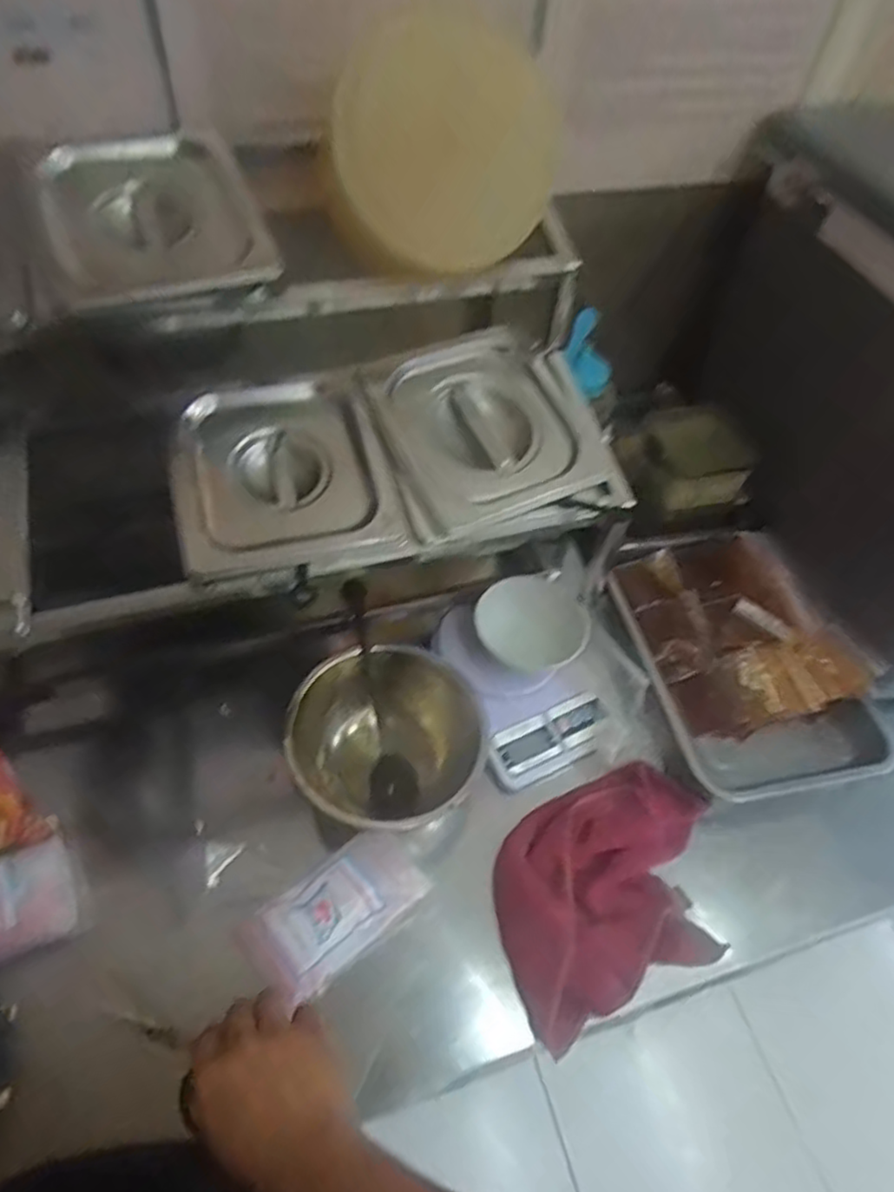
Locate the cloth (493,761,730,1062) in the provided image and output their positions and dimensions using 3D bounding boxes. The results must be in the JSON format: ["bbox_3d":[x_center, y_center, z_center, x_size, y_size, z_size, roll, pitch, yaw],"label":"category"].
[{"bbox_3d":[0.138,0.241,0.582,0.216,0.031,0.158,-20,57,-18],"label":"cloth"}]

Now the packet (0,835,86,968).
[{"bbox_3d":[-0.351,0.245,0.537,0.115,0.035,0.077,-24,58,-20],"label":"packet"}]

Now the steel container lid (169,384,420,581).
[{"bbox_3d":[-0.125,-0.087,0.532,0.158,0.031,0.154,-14,68,-16],"label":"steel container lid"}]

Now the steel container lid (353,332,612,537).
[{"bbox_3d":[0.031,-0.141,0.569,0.150,0.016,0.167,-25,78,-9],"label":"steel container lid"}]

